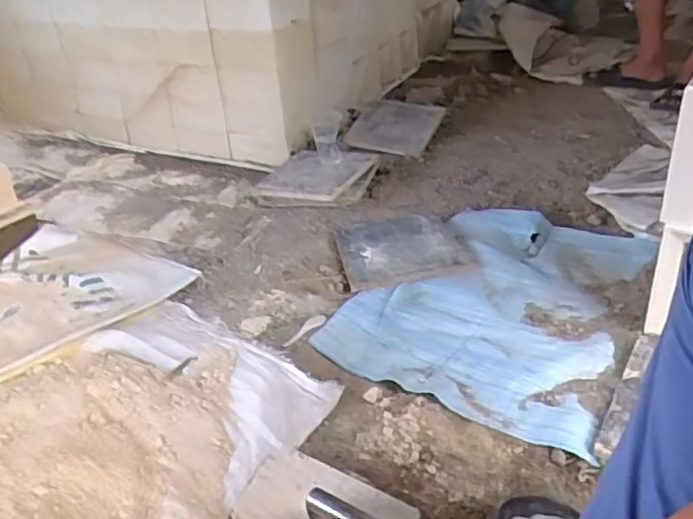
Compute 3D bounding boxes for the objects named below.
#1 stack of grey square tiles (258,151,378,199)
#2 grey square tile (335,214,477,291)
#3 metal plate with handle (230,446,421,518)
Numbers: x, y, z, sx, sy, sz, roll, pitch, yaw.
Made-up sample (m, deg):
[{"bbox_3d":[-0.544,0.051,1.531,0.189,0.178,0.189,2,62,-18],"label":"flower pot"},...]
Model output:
[{"bbox_3d":[-0.088,-0.229,1.666,0.276,0.042,0.244,6,37,29],"label":"stack of grey square tiles"},{"bbox_3d":[0.118,-0.037,1.375,0.267,0.023,0.275,-9,33,-6],"label":"grey square tile"},{"bbox_3d":[-0.032,0.302,0.800,0.229,0.074,0.133,19,39,29],"label":"metal plate with handle"}]

